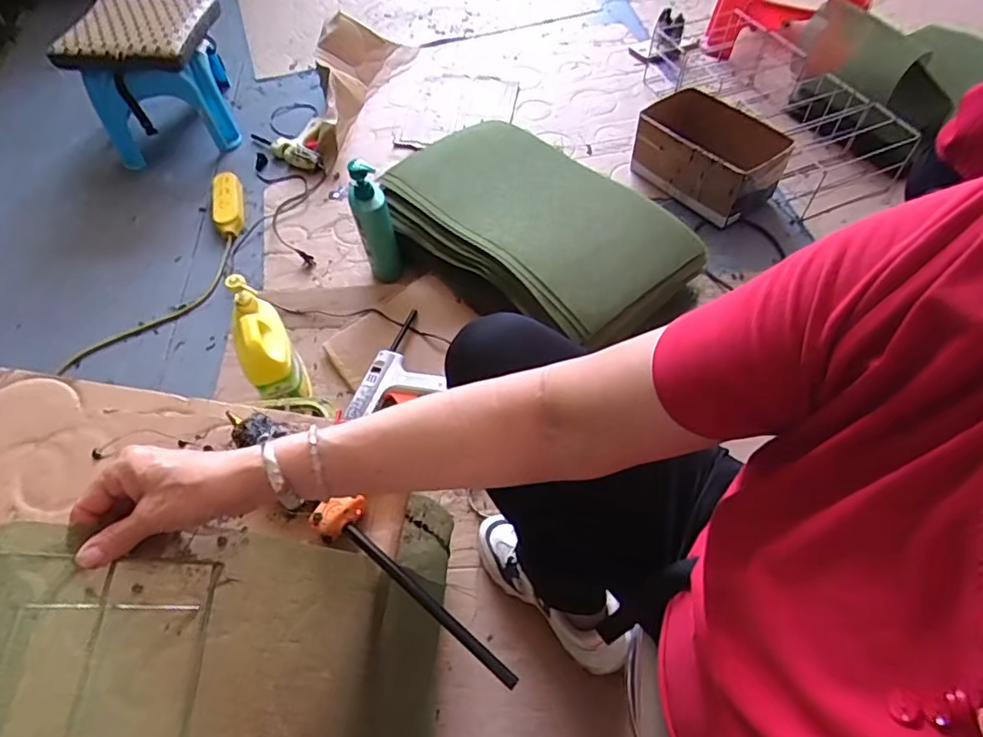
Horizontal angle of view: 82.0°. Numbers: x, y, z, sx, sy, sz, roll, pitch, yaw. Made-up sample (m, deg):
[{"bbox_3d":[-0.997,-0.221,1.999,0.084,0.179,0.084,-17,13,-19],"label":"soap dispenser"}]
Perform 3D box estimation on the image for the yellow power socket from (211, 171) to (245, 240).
[{"bbox_3d":[-0.604,-0.377,1.294,0.066,0.032,0.204,-14,58,-7],"label":"yellow power socket"}]

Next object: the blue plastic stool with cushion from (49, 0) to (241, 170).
[{"bbox_3d":[-0.789,-0.706,1.367,0.317,0.269,0.322,-5,57,-1],"label":"blue plastic stool with cushion"}]

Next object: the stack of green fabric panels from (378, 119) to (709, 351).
[{"bbox_3d":[0.077,-0.279,1.095,0.589,0.121,0.361,39,66,23],"label":"stack of green fabric panels"}]

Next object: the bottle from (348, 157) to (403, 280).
[{"bbox_3d":[-0.220,-0.270,1.074,0.068,0.257,0.071,-13,58,-7],"label":"bottle"}]

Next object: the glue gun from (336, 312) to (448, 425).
[{"bbox_3d":[-0.148,0.006,1.004,0.129,0.031,0.249,20,60,14],"label":"glue gun"}]

